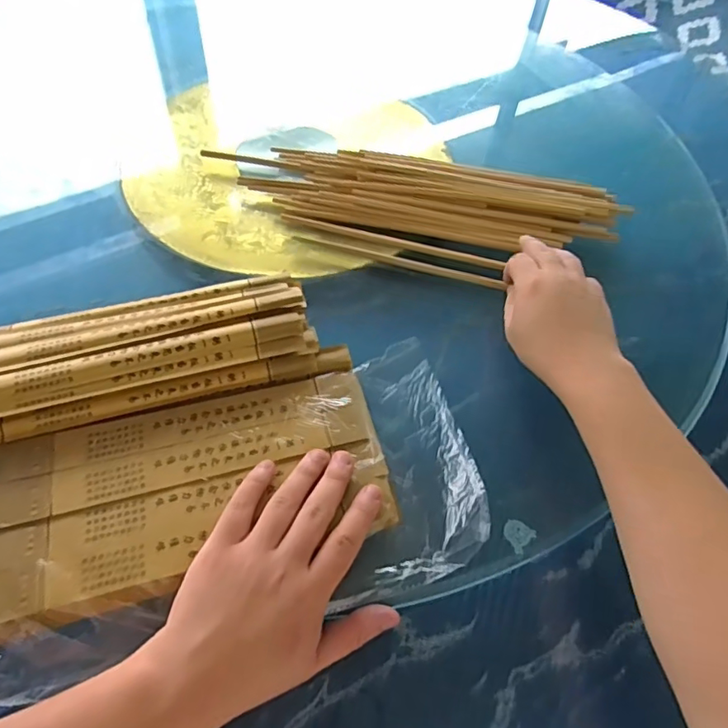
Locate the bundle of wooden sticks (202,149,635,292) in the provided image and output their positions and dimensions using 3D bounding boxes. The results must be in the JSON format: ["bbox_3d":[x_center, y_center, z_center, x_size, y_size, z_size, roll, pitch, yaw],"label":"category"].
[{"bbox_3d":[0.049,-0.157,0.567,0.404,0.041,0.134,7,53,3],"label":"bundle of wooden sticks"}]

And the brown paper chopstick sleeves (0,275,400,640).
[{"bbox_3d":[-0.145,0.039,0.396,0.287,0.046,0.225,-14,56,-15],"label":"brown paper chopstick sleeves"}]

